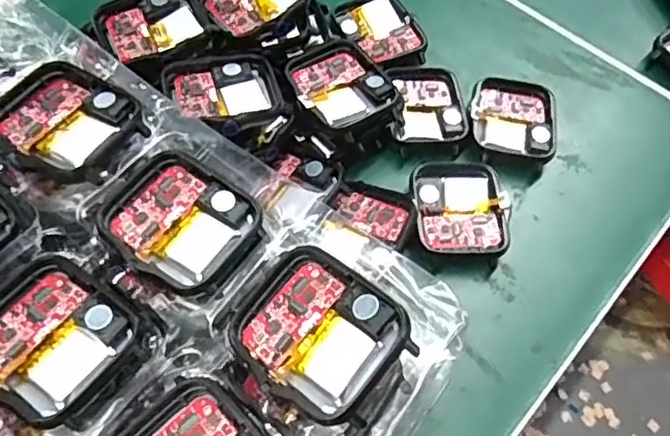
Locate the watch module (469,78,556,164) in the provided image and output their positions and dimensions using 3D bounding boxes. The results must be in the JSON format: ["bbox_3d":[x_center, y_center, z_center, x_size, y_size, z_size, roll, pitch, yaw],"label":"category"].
[{"bbox_3d":[0.079,-0.043,0.278,0.037,0.014,0.042,10,59,2],"label":"watch module"}]

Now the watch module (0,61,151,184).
[{"bbox_3d":[-0.088,-0.032,0.201,0.049,0.009,0.038,35,64,16],"label":"watch module"}]

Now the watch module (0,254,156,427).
[{"bbox_3d":[-0.077,0.032,0.168,0.046,0.005,0.038,35,64,16],"label":"watch module"}]

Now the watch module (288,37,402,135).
[{"bbox_3d":[0.001,-0.056,0.257,0.037,0.006,0.046,-27,66,-19],"label":"watch module"}]

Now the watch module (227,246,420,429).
[{"bbox_3d":[-0.005,0.030,0.166,0.045,0.013,0.037,35,66,17],"label":"watch module"}]

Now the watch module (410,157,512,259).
[{"bbox_3d":[0.051,-0.004,0.254,0.037,0.013,0.044,1,59,-3],"label":"watch module"}]

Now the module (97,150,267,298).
[{"bbox_3d":[-0.047,0.001,0.189,0.045,0.005,0.037,35,64,16],"label":"module"}]

